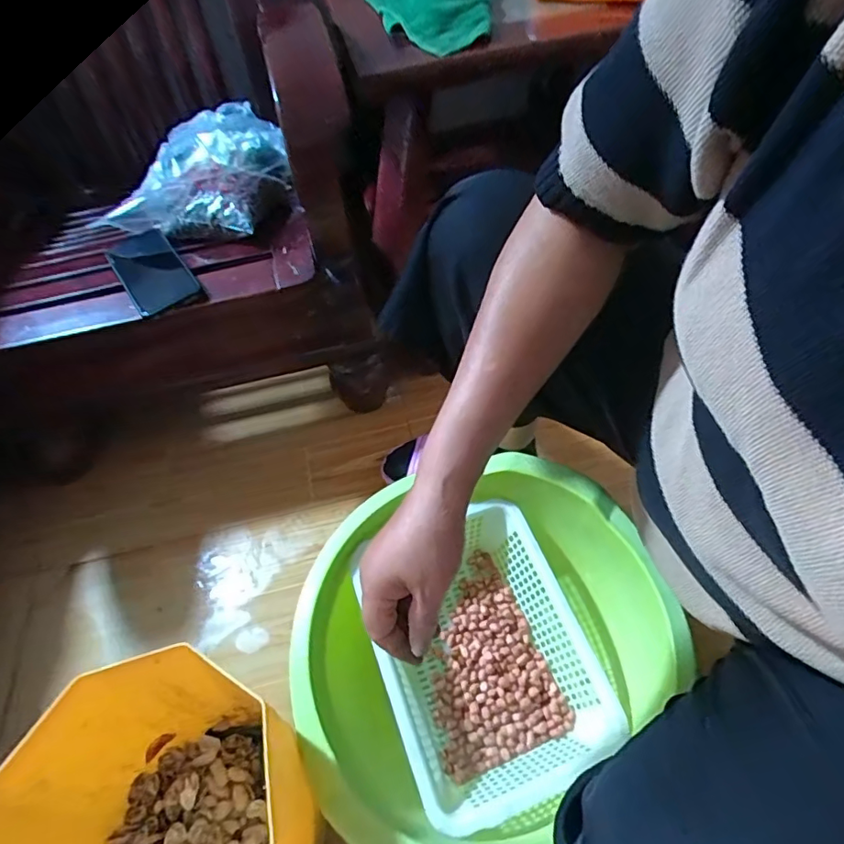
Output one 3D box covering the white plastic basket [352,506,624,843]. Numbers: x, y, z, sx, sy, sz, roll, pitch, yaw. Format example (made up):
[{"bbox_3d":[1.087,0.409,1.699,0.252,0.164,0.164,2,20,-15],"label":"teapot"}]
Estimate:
[{"bbox_3d":[0.074,0.264,0.582,0.210,0.094,0.276,-19,52,-8],"label":"white plastic basket"}]

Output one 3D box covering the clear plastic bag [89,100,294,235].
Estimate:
[{"bbox_3d":[-0.331,-0.409,0.815,0.238,0.066,0.360,2,51,7],"label":"clear plastic bag"}]

